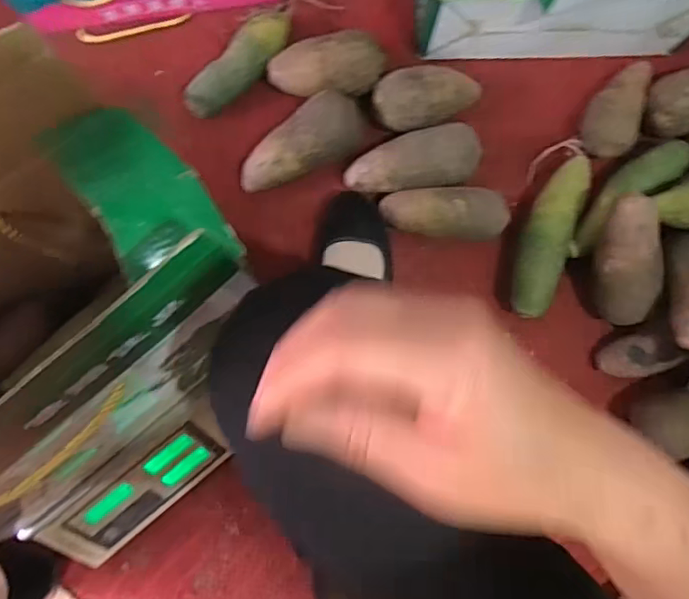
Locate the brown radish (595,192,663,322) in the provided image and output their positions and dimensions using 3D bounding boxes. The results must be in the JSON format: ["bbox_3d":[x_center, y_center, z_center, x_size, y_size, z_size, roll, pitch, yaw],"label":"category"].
[{"bbox_3d":[0.331,-0.048,0.647,0.064,0.060,0.154,-10,115,-1],"label":"brown radish"}]

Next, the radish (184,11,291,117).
[{"bbox_3d":[-0.135,-0.303,0.713,0.051,0.052,0.170,39,85,4],"label":"radish"}]

